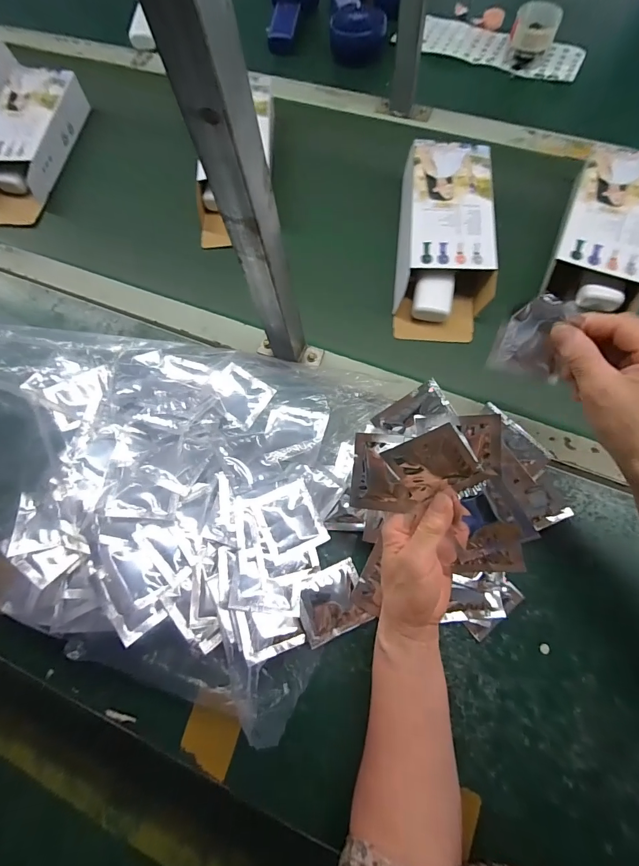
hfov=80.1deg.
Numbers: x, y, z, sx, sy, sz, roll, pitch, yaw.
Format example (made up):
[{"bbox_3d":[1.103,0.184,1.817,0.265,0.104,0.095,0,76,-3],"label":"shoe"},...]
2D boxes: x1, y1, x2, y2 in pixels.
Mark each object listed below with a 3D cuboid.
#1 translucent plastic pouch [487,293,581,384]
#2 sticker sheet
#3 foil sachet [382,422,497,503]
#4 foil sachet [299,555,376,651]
[{"bbox_3d":[0.190,-0.086,0.339,0.056,0.073,0.011,30,51,34],"label":"translucent plastic pouch"},{"bbox_3d":[0.298,-0.639,0.629,0.262,0.017,0.102,22,75,11],"label":"sticker sheet"},{"bbox_3d":[0.094,0.025,0.312,0.059,0.067,0.011,48,40,-18],"label":"foil sachet"},{"bbox_3d":[0.013,0.171,0.386,0.069,0.009,0.061,-24,72,-3],"label":"foil sachet"}]

